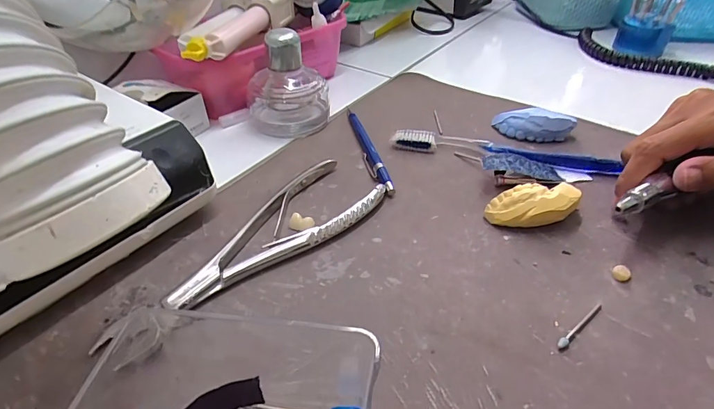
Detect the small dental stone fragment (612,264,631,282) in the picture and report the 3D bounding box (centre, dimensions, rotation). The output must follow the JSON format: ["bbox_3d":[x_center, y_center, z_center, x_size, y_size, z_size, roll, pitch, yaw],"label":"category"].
[{"bbox_3d":[0.160,0.042,0.247,0.010,0.004,0.011,0,41,0],"label":"small dental stone fragment"}]

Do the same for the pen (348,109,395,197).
[{"bbox_3d":[0.008,-0.047,0.345,0.010,0.010,0.122,-10,42,-11],"label":"pen"}]

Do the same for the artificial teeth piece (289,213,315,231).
[{"bbox_3d":[-0.038,0.012,0.277,0.018,0.007,0.009,16,44,18],"label":"artificial teeth piece"}]

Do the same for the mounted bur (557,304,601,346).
[{"bbox_3d":[0.121,0.064,0.220,0.042,0.004,0.004,-29,48,-28],"label":"mounted bur"}]

